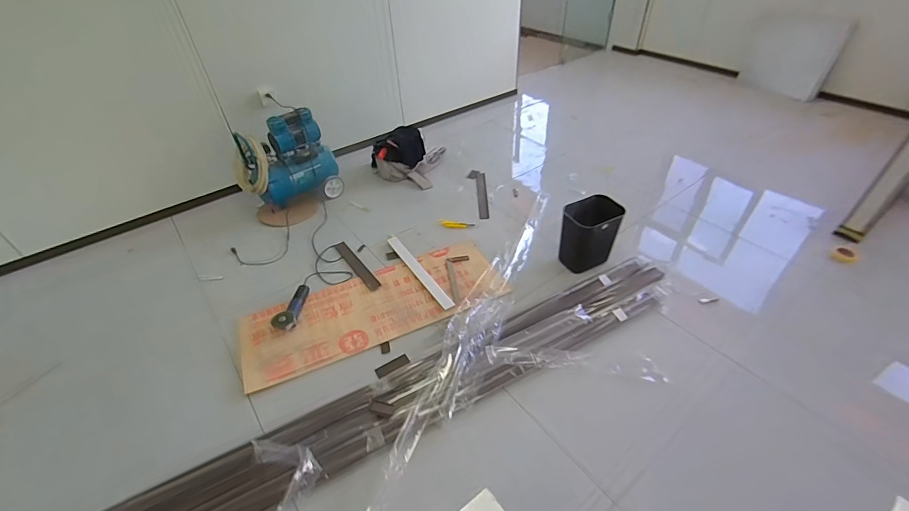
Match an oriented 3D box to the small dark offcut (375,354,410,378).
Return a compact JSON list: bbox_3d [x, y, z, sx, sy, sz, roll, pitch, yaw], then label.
[{"bbox_3d":[-0.266,0.476,1.751,0.145,0.014,0.050,-24,58,-21],"label":"small dark offcut"}]

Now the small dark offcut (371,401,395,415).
[{"bbox_3d":[-0.278,0.587,1.568,0.086,0.014,0.042,8,42,10],"label":"small dark offcut"}]

